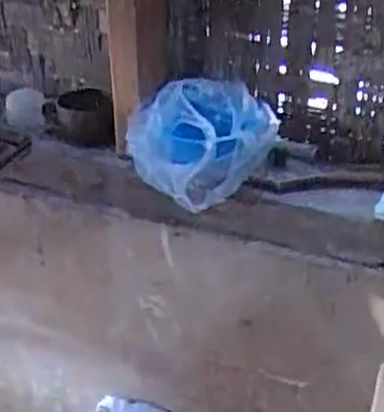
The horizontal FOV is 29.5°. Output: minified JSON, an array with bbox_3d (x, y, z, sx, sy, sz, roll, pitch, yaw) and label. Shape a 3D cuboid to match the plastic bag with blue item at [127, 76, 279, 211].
[{"bbox_3d":[0.008,-0.090,0.901,0.139,0.122,0.130,-27,42,-34],"label":"plastic bag with blue item"}]

